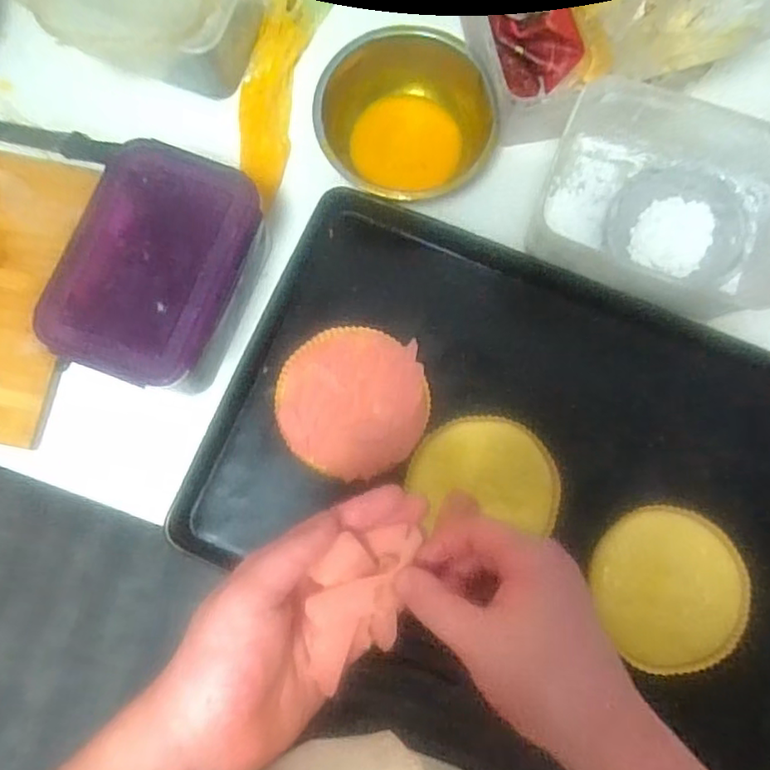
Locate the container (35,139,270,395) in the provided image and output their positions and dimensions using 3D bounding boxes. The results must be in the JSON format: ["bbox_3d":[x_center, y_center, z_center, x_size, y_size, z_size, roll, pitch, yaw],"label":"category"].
[{"bbox_3d":[-0.214,-0.105,0.600,0.150,0.098,0.212,22,81,3],"label":"container"}]

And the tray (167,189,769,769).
[{"bbox_3d":[0.146,0.075,0.632,0.607,0.058,0.414,23,81,3],"label":"tray"}]

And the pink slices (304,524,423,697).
[{"bbox_3d":[-0.015,0.123,0.365,0.052,0.032,0.084,15,81,2],"label":"pink slices"}]

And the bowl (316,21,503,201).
[{"bbox_3d":[0.023,-0.276,0.660,0.190,0.107,0.164,24,81,4],"label":"bowl"}]

